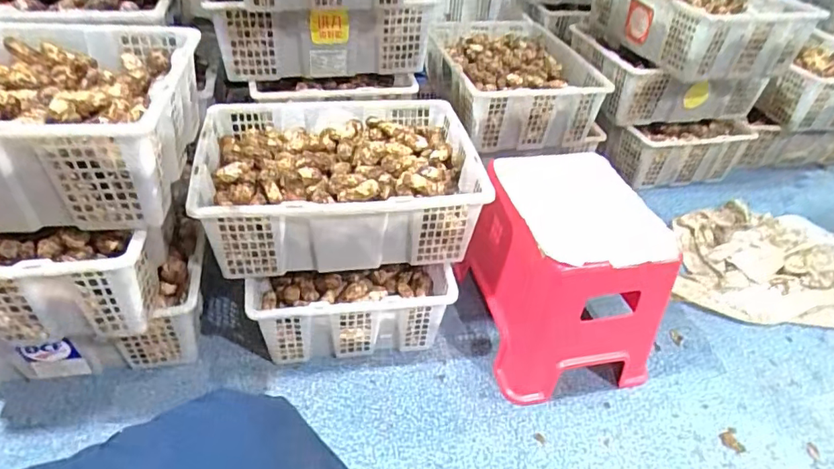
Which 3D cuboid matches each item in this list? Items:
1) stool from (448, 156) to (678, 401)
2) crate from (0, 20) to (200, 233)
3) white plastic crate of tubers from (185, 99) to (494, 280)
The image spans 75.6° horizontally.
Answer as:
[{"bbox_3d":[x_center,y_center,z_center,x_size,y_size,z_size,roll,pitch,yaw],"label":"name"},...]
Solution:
[{"bbox_3d":[0.253,0.067,0.985,0.266,0.300,0.335,-5,40,-12],"label":"stool"},{"bbox_3d":[-0.541,-0.154,0.728,0.418,0.158,0.307,0,39,-6],"label":"crate"},{"bbox_3d":[-0.132,-0.094,0.965,0.460,0.156,0.327,-3,40,-10],"label":"white plastic crate of tubers"}]

